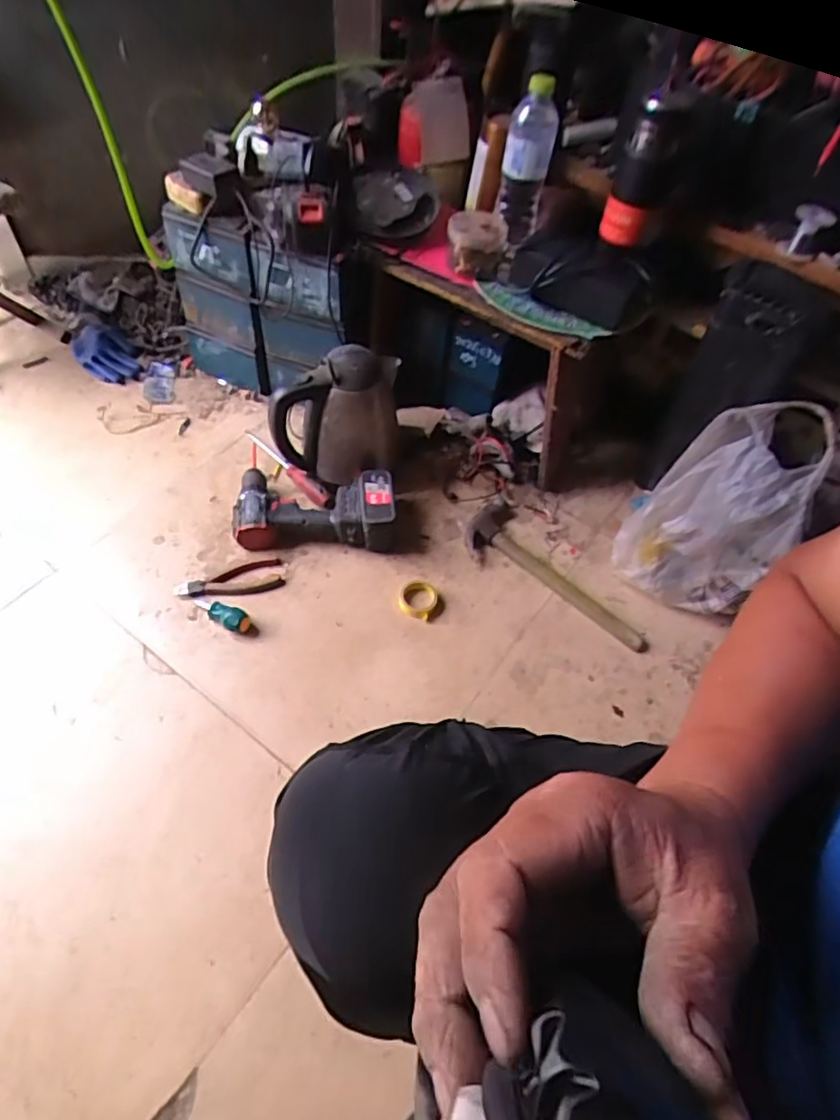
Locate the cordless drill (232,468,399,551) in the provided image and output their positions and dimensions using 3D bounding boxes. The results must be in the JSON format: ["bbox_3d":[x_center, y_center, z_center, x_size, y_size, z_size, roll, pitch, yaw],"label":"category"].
[{"bbox_3d":[-0.159,-0.081,0.969,0.239,0.070,0.143,0,54,-4],"label":"cordless drill"}]

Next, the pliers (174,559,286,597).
[{"bbox_3d":[-0.278,0.034,0.916,0.151,0.017,0.053,-15,57,-14],"label":"pliers"}]

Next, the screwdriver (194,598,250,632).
[{"bbox_3d":[-0.280,0.072,0.880,0.095,0.027,0.031,29,58,16],"label":"screwdriver"}]

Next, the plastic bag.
[{"bbox_3d":[0.410,-0.066,0.886,0.199,0.294,0.137,17,55,8],"label":"plastic bag"}]

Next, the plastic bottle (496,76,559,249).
[{"bbox_3d":[0.158,-0.585,0.927,0.068,0.201,0.081,11,20,4],"label":"plastic bottle"}]

